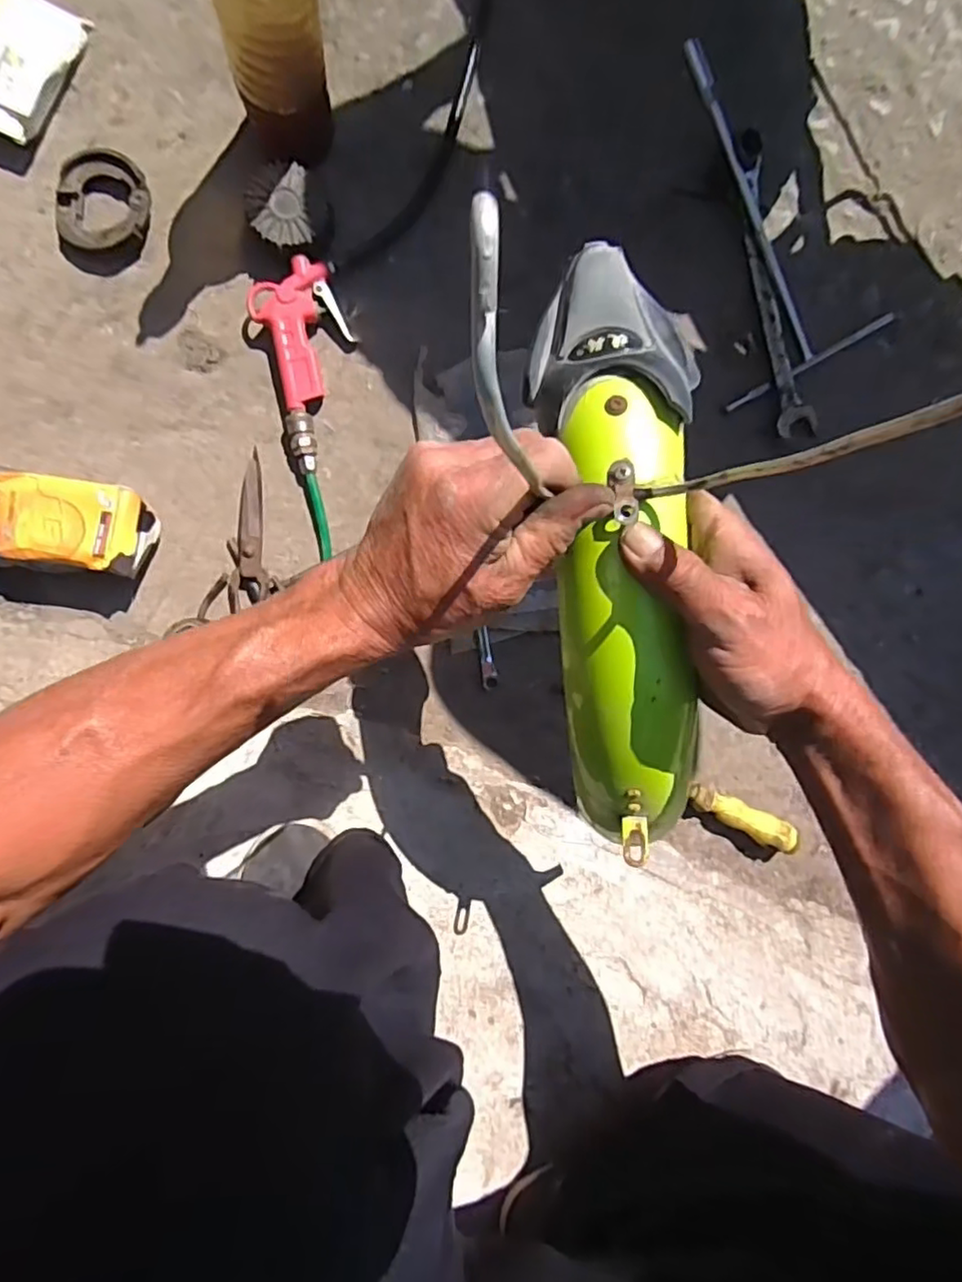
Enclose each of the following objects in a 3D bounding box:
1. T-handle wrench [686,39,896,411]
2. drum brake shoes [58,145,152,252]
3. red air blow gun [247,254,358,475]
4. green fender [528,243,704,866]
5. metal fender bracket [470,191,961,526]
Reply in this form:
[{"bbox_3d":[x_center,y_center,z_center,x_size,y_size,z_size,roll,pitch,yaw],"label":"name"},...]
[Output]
[{"bbox_3d":[0.272,-0.383,0.577,0.164,0.051,0.289,-19,93,-3],"label":"T-handle wrench"},{"bbox_3d":[-0.329,-0.386,0.556,0.080,0.017,0.089,2,92,-4],"label":"drum brake shoes"},{"bbox_3d":[-0.149,-0.246,0.571,0.076,0.032,0.174,-14,93,-4],"label":"red air blow gun"},{"bbox_3d":[0.076,-0.035,0.329,0.073,0.060,0.309,-5,99,-4],"label":"green fender"},{"bbox_3d":[0.055,-0.068,0.212,0.123,0.182,0.031,-4,92,-4],"label":"metal fender bracket"}]

